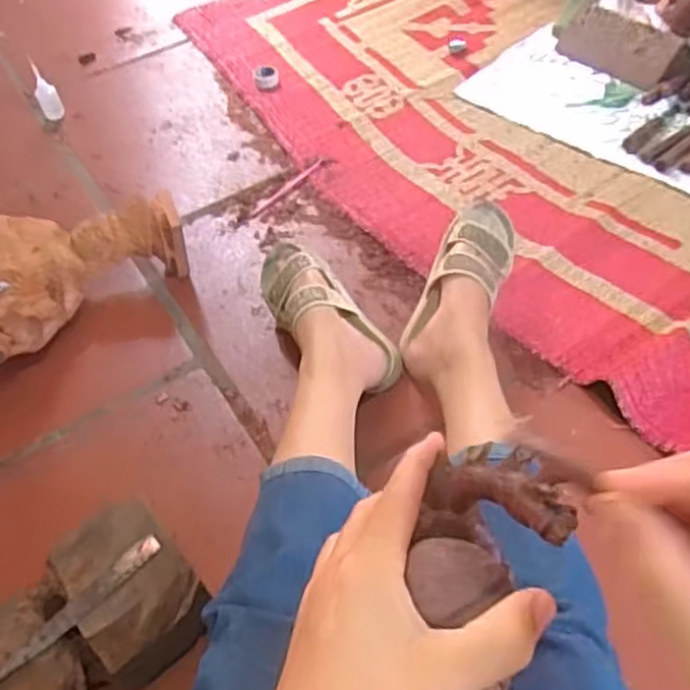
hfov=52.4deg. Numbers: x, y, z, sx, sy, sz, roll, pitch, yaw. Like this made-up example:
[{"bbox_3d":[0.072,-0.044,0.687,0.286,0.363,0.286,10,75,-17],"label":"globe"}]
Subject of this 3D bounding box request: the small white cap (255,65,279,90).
[{"bbox_3d":[-0.144,-0.491,1.291,0.044,0.032,0.038,-10,52,-2],"label":"small white cap"}]

